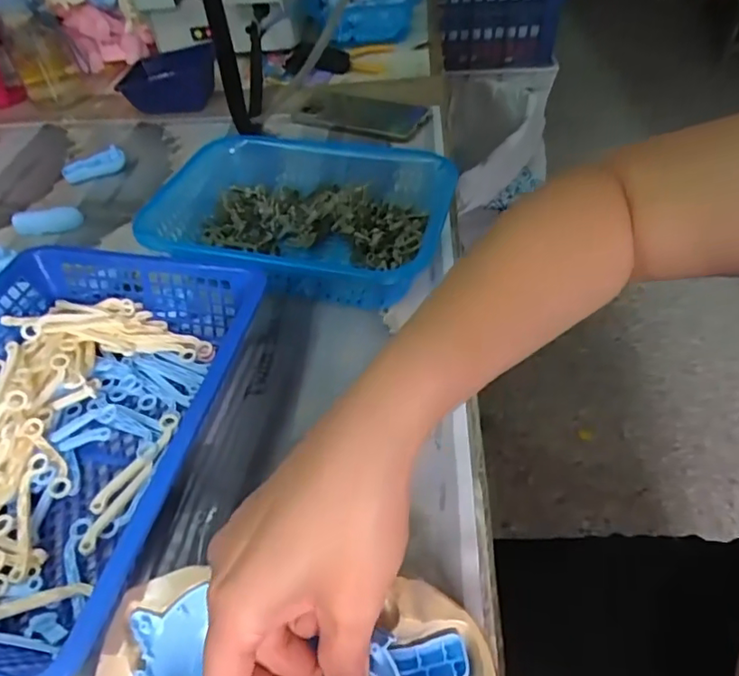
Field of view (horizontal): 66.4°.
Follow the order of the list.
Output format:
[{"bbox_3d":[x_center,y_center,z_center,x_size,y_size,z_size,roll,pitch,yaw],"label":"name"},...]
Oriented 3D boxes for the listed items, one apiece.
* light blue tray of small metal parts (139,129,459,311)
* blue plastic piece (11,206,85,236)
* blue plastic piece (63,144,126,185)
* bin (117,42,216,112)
[{"bbox_3d":[-0.066,-0.103,0.517,0.268,0.073,0.186,8,48,11],"label":"light blue tray of small metal parts"},{"bbox_3d":[-0.333,-0.121,0.582,0.066,0.015,0.024,-10,47,-6],"label":"blue plastic piece"},{"bbox_3d":[-0.316,-0.198,0.647,0.069,0.025,0.029,-21,49,-15],"label":"blue plastic piece"},{"bbox_3d":[-0.279,-0.362,0.789,0.130,0.048,0.122,-7,47,-3],"label":"bin"}]

